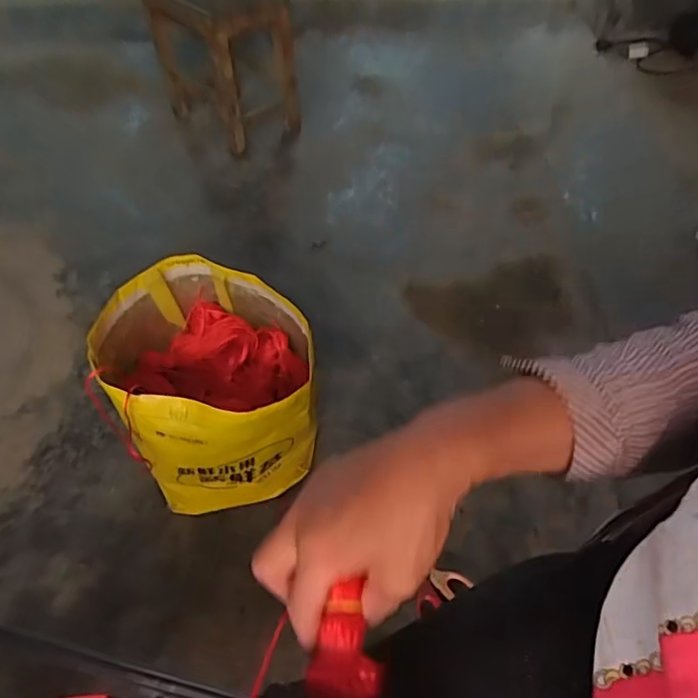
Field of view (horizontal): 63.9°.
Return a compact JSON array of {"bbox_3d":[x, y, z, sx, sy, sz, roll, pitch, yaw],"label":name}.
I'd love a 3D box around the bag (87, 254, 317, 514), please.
[{"bbox_3d":[-0.172,0.062,0.737,0.251,0.259,0.226,2,50,-1],"label":"bag"}]

